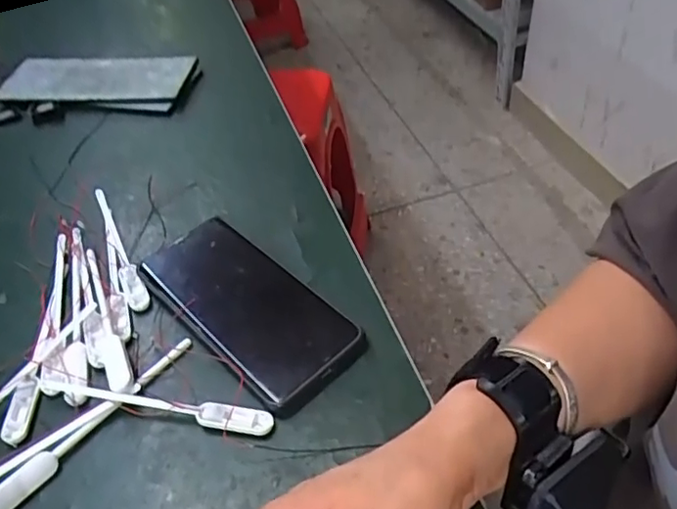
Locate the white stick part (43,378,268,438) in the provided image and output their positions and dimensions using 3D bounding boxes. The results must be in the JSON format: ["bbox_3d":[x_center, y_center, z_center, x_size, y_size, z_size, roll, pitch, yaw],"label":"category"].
[{"bbox_3d":[-0.111,0.089,0.357,0.148,0.011,0.015,5,47,11],"label":"white stick part"}]

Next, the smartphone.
[{"bbox_3d":[-0.064,0.032,0.406,0.078,0.013,0.165,-37,53,-26],"label":"smartphone"}]

